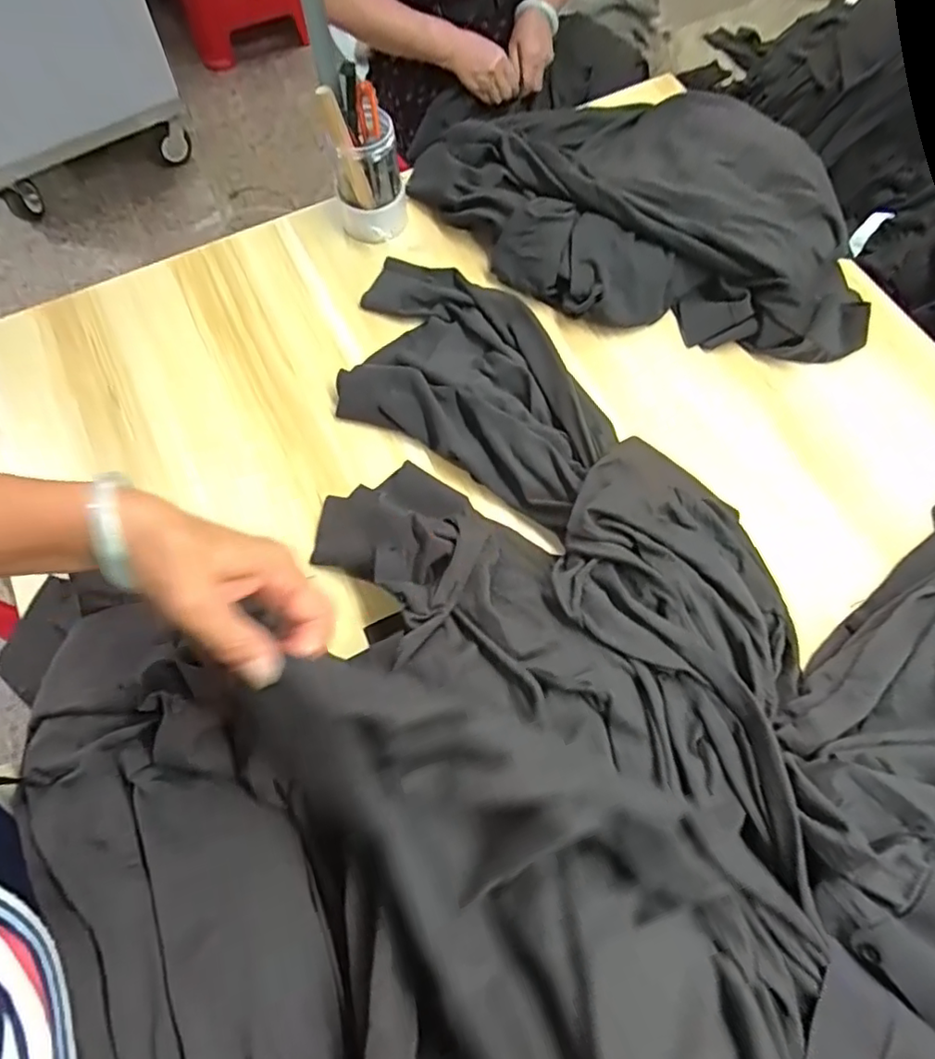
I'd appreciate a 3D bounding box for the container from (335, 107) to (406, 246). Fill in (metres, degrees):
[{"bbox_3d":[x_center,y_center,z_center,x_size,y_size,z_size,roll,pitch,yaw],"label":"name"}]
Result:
[{"bbox_3d":[-0.113,-0.396,0.677,0.078,0.098,0.066,-10,69,-3],"label":"container"}]

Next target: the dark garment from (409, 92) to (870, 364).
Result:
[{"bbox_3d":[0.204,-0.389,0.699,0.552,0.082,0.312,17,70,7],"label":"dark garment"}]

